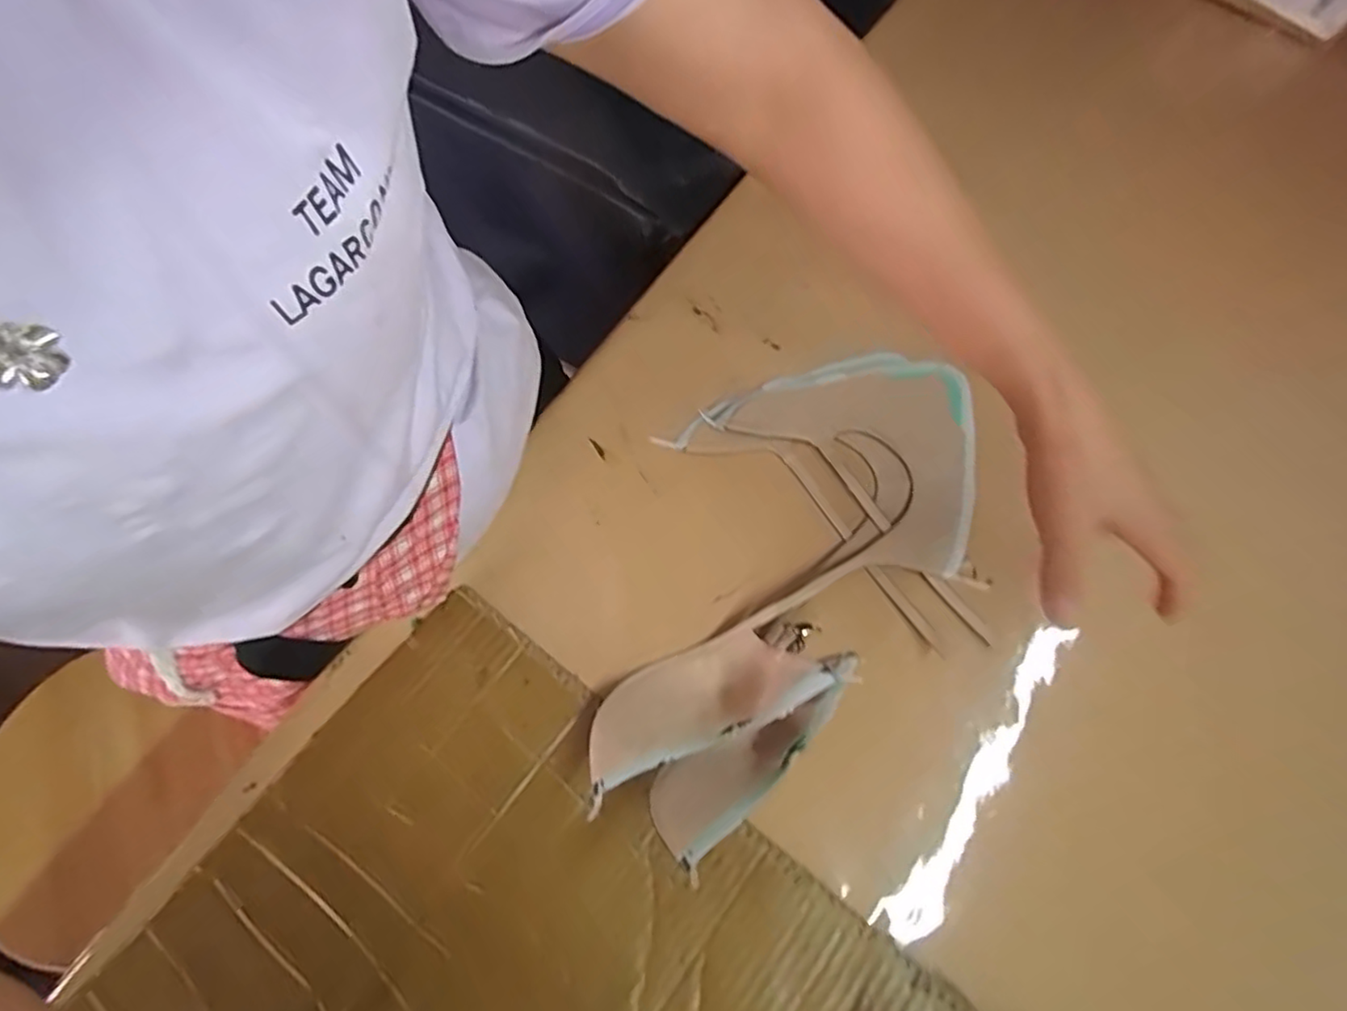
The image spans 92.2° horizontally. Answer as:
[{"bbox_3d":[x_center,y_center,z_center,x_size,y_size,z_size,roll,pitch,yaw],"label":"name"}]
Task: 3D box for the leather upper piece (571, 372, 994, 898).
[{"bbox_3d":[0.092,0.043,0.454,0.235,0.062,0.378,10,70,5],"label":"leather upper piece"}]

